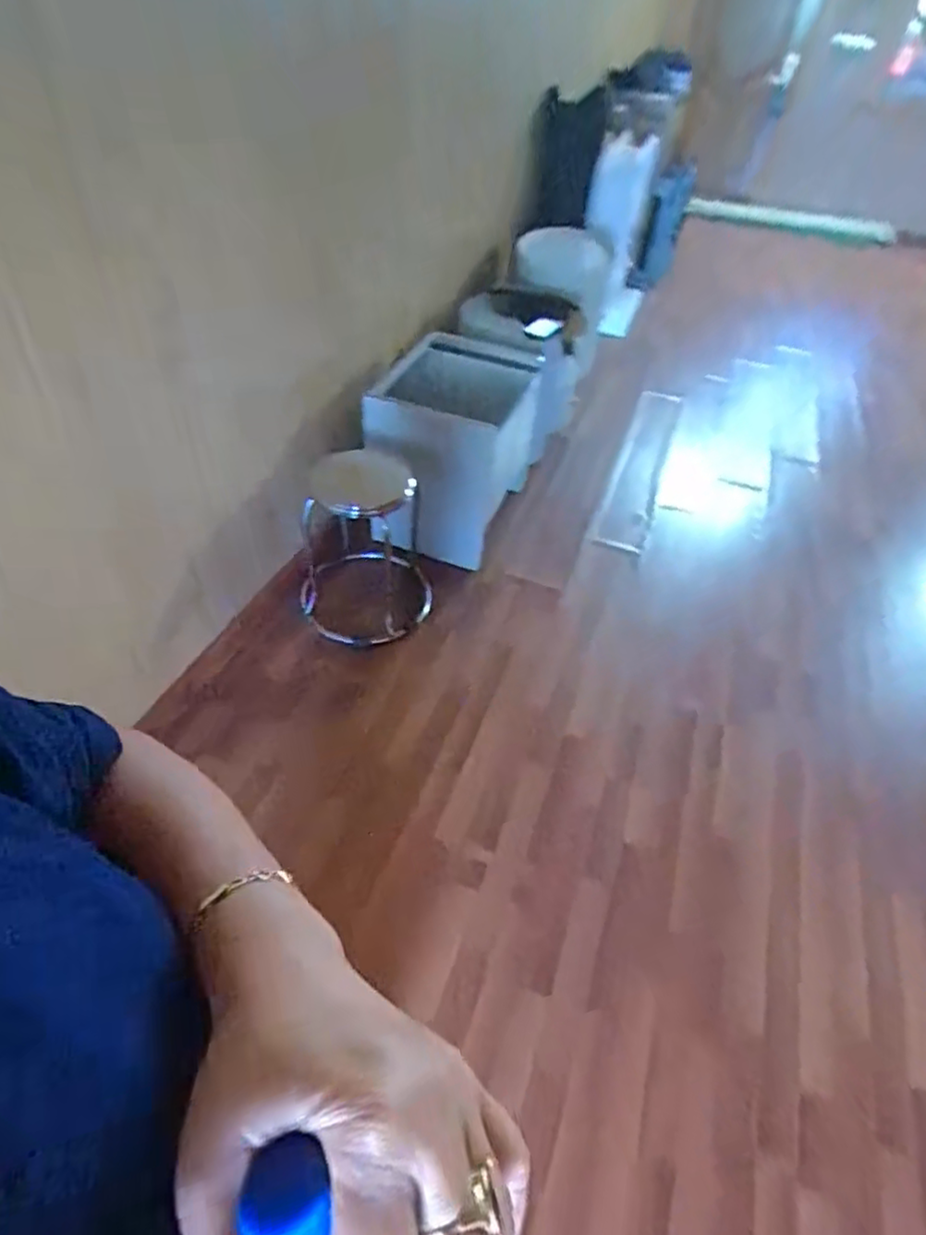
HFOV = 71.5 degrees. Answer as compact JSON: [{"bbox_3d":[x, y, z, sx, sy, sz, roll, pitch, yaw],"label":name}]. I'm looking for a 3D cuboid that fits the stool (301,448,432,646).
[{"bbox_3d":[-0.270,-0.212,1.770,0.358,0.430,0.340,-5,47,-15],"label":"stool"}]

